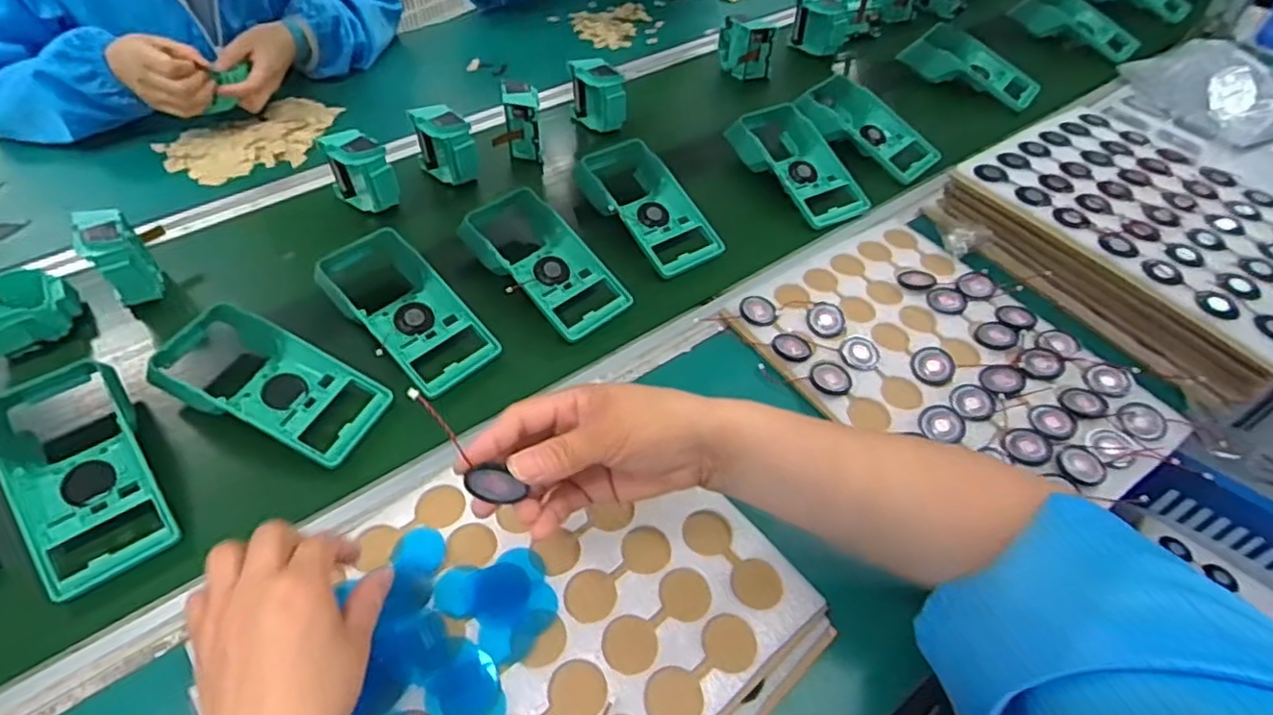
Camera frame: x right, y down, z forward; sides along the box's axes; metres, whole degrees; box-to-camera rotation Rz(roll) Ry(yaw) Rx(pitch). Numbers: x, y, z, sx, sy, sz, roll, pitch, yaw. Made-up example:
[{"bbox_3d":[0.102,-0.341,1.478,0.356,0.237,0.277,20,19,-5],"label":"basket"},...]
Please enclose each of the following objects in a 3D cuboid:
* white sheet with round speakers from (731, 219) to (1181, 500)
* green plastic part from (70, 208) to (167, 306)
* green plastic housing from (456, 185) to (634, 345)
[{"bbox_3d":[0.266,0.006,0.573,0.244,0.017,0.311,-24,55,-22],"label":"white sheet with round speakers"},{"bbox_3d":[-0.484,-0.096,0.617,0.047,0.075,0.076,-30,58,-25],"label":"green plastic part"},{"bbox_3d":[-0.096,-0.102,0.640,0.094,0.037,0.198,-36,60,-28],"label":"green plastic housing"}]

